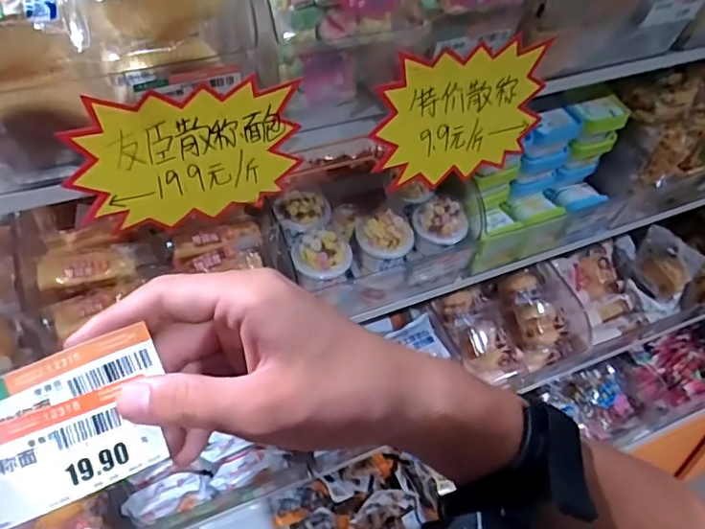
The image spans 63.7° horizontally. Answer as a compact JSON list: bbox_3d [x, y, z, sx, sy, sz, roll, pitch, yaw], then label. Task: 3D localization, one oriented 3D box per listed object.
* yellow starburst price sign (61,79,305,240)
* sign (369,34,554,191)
[{"bbox_3d":[-0.133,-0.087,0.473,0.177,0.125,0.006,-16,49,-20],"label":"yellow starburst price sign"},{"bbox_3d":[0.106,-0.144,0.549,0.174,0.128,0.009,-13,39,-18],"label":"sign"}]

